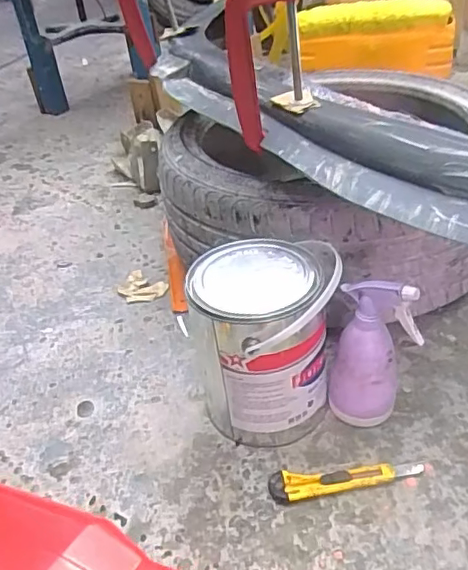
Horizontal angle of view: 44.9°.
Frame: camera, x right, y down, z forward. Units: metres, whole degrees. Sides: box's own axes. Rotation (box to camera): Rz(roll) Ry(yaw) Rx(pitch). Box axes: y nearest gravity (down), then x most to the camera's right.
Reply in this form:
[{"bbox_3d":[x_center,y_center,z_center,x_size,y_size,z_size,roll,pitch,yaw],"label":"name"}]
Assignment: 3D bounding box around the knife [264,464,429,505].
[{"bbox_3d":[0.132,0.227,0.658,0.179,0.013,0.035,-8,35,0],"label":"knife"}]

